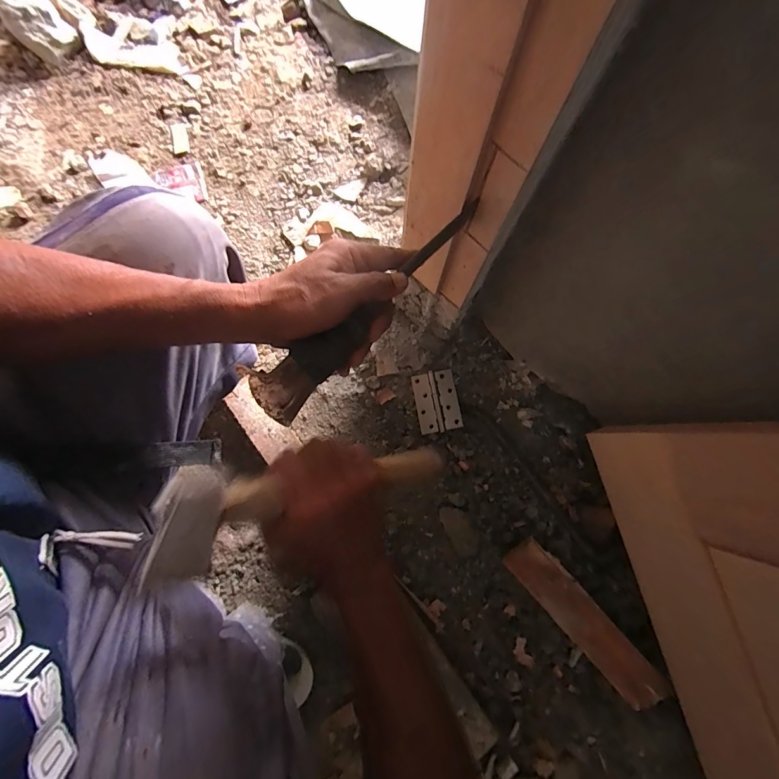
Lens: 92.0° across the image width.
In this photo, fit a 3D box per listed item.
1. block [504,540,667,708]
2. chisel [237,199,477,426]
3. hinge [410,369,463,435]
[{"bbox_3d":[0.285,0.343,0.561,0.264,0.022,0.071,48,115,9],"label":"block"},{"bbox_3d":[-0.015,-0.071,0.309,0.045,0.029,0.237,44,80,9],"label":"chisel"},{"bbox_3d":[0.080,0.021,0.639,0.070,0.008,0.100,-12,87,0],"label":"hinge"}]

